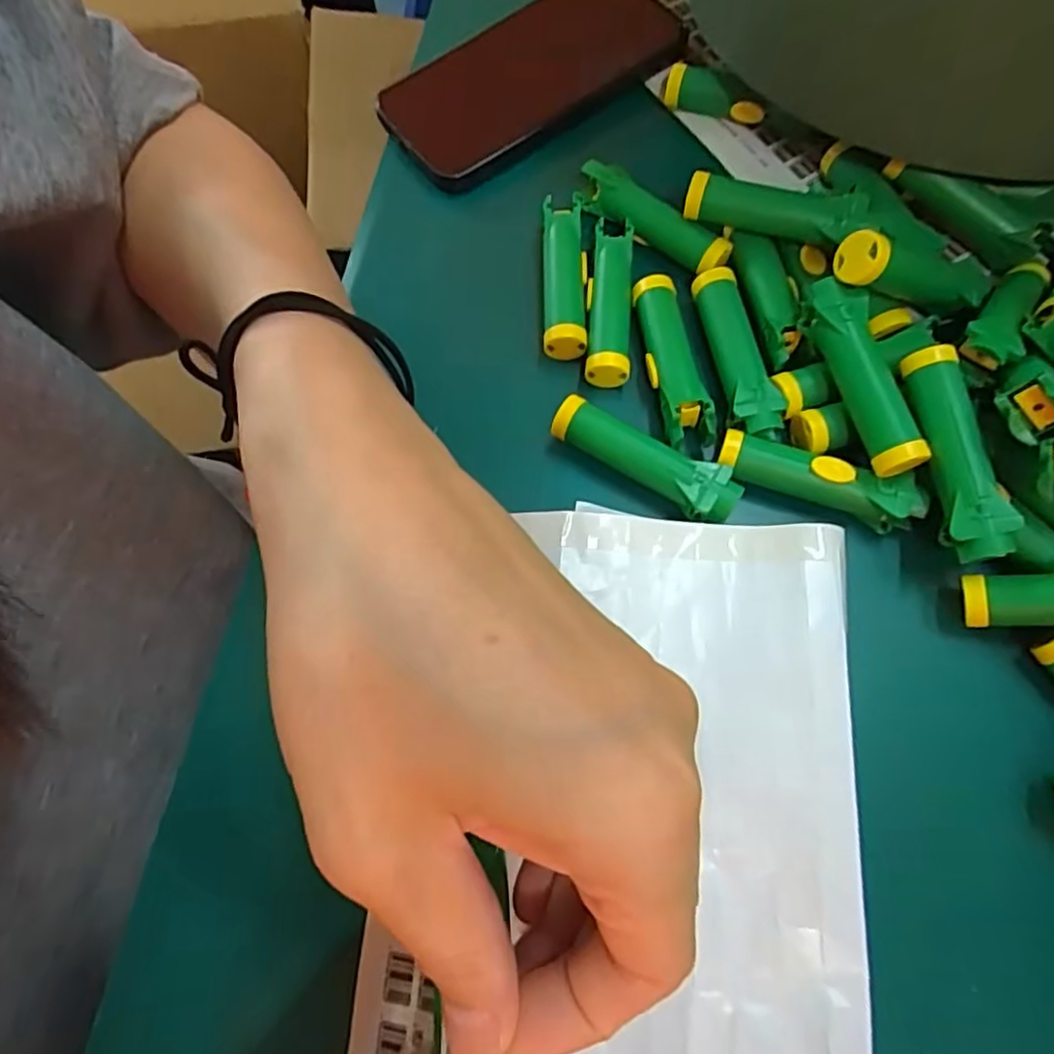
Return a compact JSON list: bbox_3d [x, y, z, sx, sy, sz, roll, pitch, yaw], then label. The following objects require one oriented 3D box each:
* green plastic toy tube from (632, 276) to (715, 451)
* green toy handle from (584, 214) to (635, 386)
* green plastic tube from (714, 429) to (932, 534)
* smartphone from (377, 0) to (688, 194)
[{"bbox_3d":[0.063,-0.072,0.287,0.021,0.015,0.080,-8,70,0],"label":"green plastic toy tube"},{"bbox_3d":[0.037,-0.103,0.301,0.020,0.017,0.077,3,70,4],"label":"green toy handle"},{"bbox_3d":[0.117,-0.019,0.266,0.078,0.013,0.018,17,72,9],"label":"green plastic tube"},{"bbox_3d":[0.004,-0.244,0.357,0.162,0.016,0.077,-36,72,-10],"label":"smartphone"}]

